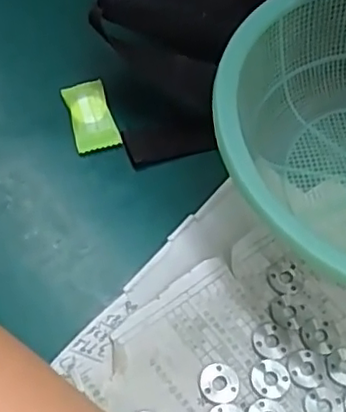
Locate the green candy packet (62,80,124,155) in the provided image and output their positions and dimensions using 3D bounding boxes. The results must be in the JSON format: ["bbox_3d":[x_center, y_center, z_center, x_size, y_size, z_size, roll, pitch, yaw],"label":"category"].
[{"bbox_3d":[-0.045,-0.050,0.350,0.023,0.006,0.047,-14,60,-10],"label":"green candy packet"}]

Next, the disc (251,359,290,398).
[{"bbox_3d":[0.042,0.074,0.275,0.016,0.004,0.017,0,58,-1],"label":"disc"}]

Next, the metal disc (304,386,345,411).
[{"bbox_3d":[0.064,0.084,0.269,0.017,0.004,0.017,0,58,-1],"label":"metal disc"}]

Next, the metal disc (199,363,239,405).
[{"bbox_3d":[0.020,0.076,0.273,0.016,0.004,0.017,0,58,-1],"label":"metal disc"}]

